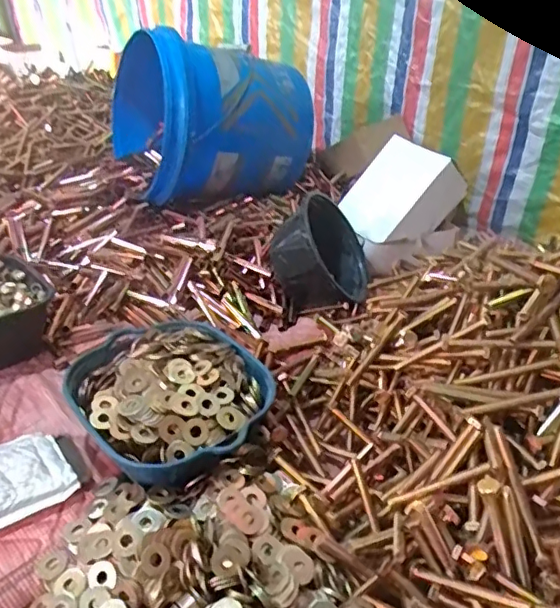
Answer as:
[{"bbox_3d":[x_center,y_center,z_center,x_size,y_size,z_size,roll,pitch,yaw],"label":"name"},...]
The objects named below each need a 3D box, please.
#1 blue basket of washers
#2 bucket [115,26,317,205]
[{"bbox_3d":[-0.110,0.088,0.591,0.181,0.059,0.200,-31,46,-31],"label":"blue basket of washers"},{"bbox_3d":[-0.125,-0.322,0.995,0.268,0.246,0.268,-9,30,-34],"label":"bucket"}]

